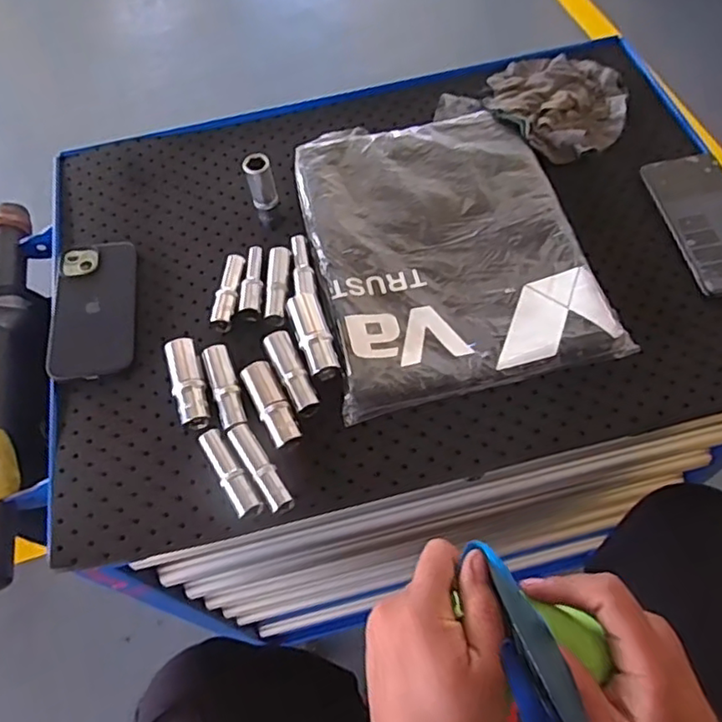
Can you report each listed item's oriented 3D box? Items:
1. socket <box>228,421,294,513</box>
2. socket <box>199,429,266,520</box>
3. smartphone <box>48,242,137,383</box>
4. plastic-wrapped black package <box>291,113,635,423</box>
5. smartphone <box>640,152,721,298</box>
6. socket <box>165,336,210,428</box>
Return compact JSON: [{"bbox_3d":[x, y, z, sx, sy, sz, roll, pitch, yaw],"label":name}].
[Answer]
[{"bbox_3d":[-0.079,0.084,0.487,0.018,0.014,0.079,-31,63,-13],"label":"socket"},{"bbox_3d":[-0.103,0.089,0.489,0.019,0.018,0.079,-31,63,-13],"label":"socket"},{"bbox_3d":[-0.249,-0.050,0.577,0.073,0.011,0.147,-11,61,-2],"label":"smartphone"},{"bbox_3d":[0.074,-0.116,0.581,0.233,0.022,0.311,-13,61,-3],"label":"plastic-wrapped black package"},{"bbox_3d":[0.328,-0.132,0.580,0.070,0.012,0.158,-15,61,10],"label":"smartphone"},{"bbox_3d":[-0.146,0.019,0.528,0.026,0.022,0.080,-17,61,-5],"label":"socket"}]

